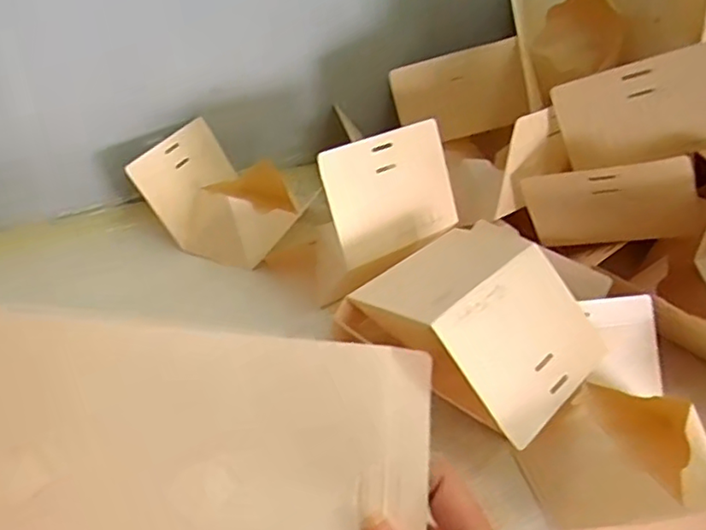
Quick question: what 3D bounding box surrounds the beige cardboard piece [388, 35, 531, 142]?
[{"bbox_3d":[0.105,-0.168,0.636,0.126,0.079,0.018,-10,18,19],"label":"beige cardboard piece"}]

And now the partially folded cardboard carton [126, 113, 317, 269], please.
[{"bbox_3d":[-0.120,-0.074,0.642,0.148,0.070,0.134,17,38,16],"label":"partially folded cardboard carton"}]

